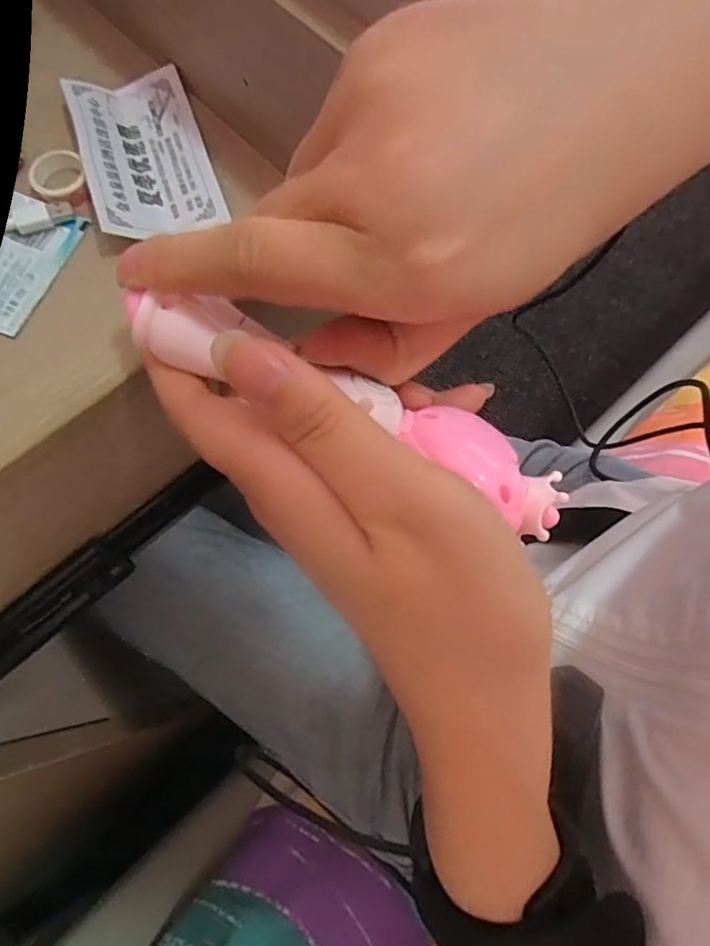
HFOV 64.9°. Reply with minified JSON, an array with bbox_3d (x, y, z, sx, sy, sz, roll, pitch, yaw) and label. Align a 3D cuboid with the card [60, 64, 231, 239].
[{"bbox_3d":[-0.116,-0.177,0.305,0.062,0.017,0.111,-20,72,-5],"label":"card"}]

